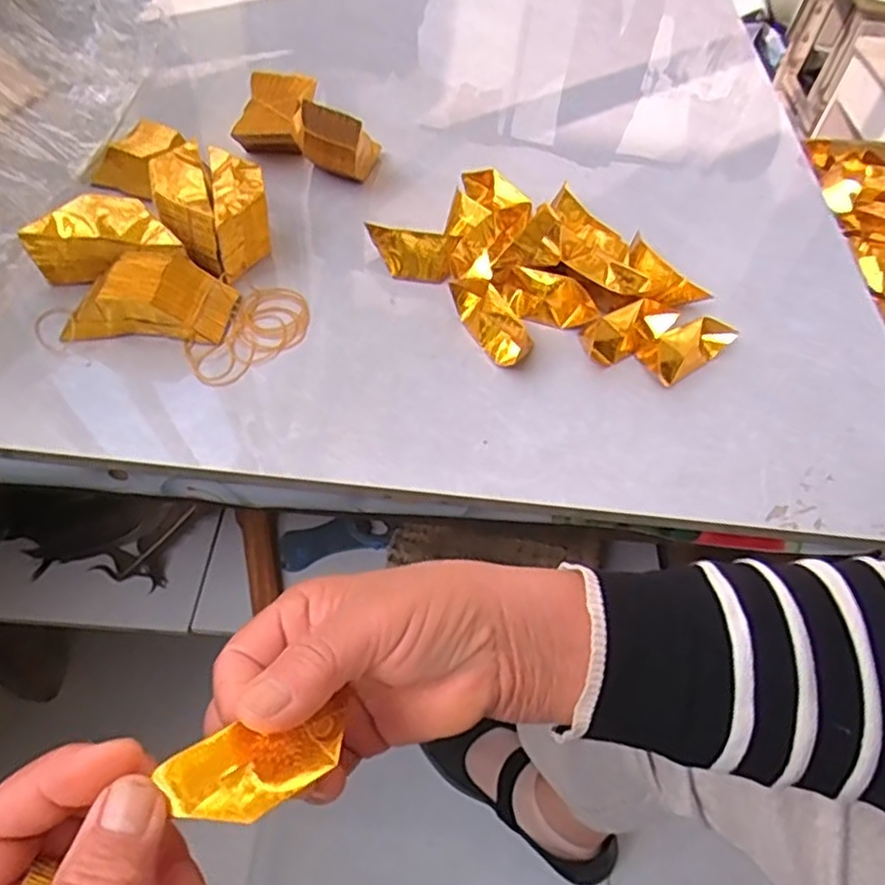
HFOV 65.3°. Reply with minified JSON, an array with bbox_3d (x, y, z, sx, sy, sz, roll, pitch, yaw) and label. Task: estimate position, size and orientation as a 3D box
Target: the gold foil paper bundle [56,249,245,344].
[{"bbox_3d":[-0.167,-0.083,0.397,0.085,0.034,0.041,0,52,-5],"label":"gold foil paper bundle"}]

